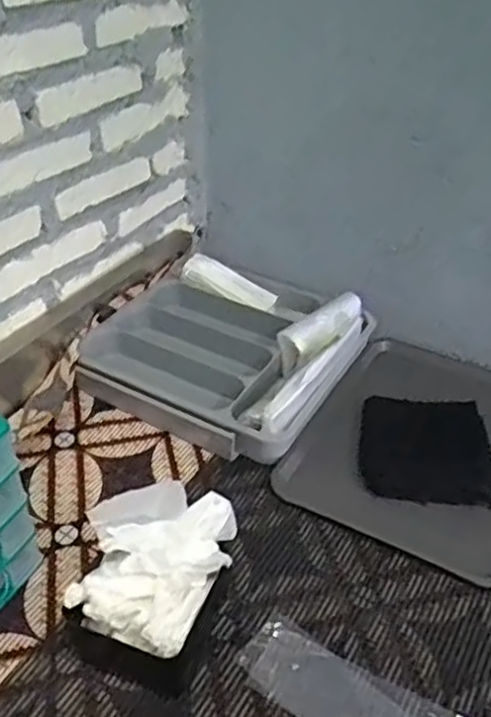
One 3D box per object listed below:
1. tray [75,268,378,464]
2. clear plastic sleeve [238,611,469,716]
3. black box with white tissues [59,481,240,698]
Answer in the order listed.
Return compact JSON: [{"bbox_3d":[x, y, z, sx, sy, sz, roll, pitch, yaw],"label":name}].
[{"bbox_3d":[-0.025,-0.017,0.988,0.349,0.063,0.346,19,41,23],"label":"tray"},{"bbox_3d":[0.098,0.318,0.597,0.222,0.004,0.095,21,40,24],"label":"clear plastic sleeve"},{"bbox_3d":[-0.088,0.211,0.634,0.121,0.127,0.140,14,40,18],"label":"black box with white tissues"}]

